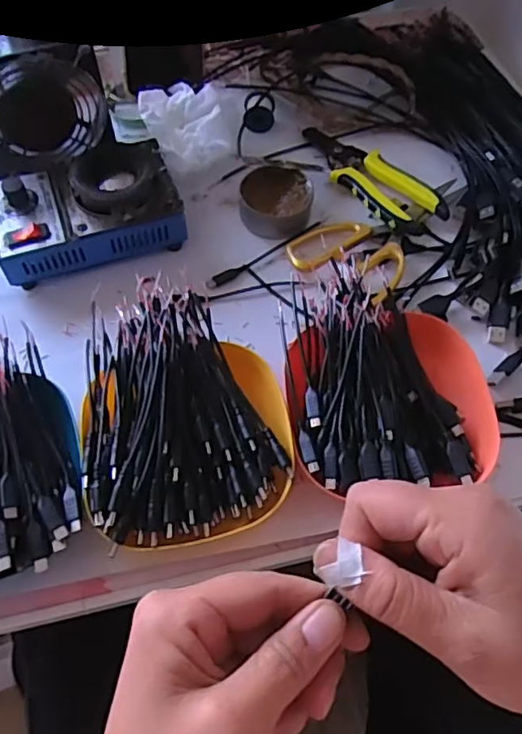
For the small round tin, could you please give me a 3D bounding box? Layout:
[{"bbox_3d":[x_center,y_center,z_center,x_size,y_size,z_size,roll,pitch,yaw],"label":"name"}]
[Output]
[{"bbox_3d":[0.014,-0.145,0.527,0.061,0.032,0.054,-8,61,-5],"label":"small round tin"}]

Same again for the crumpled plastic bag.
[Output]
[{"bbox_3d":[-0.068,-0.222,0.558,0.073,0.053,0.106,-20,62,-11],"label":"crumpled plastic bag"}]

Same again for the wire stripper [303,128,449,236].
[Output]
[{"bbox_3d":[0.096,-0.176,0.548,0.055,0.022,0.165,-33,66,-18],"label":"wire stripper"}]

